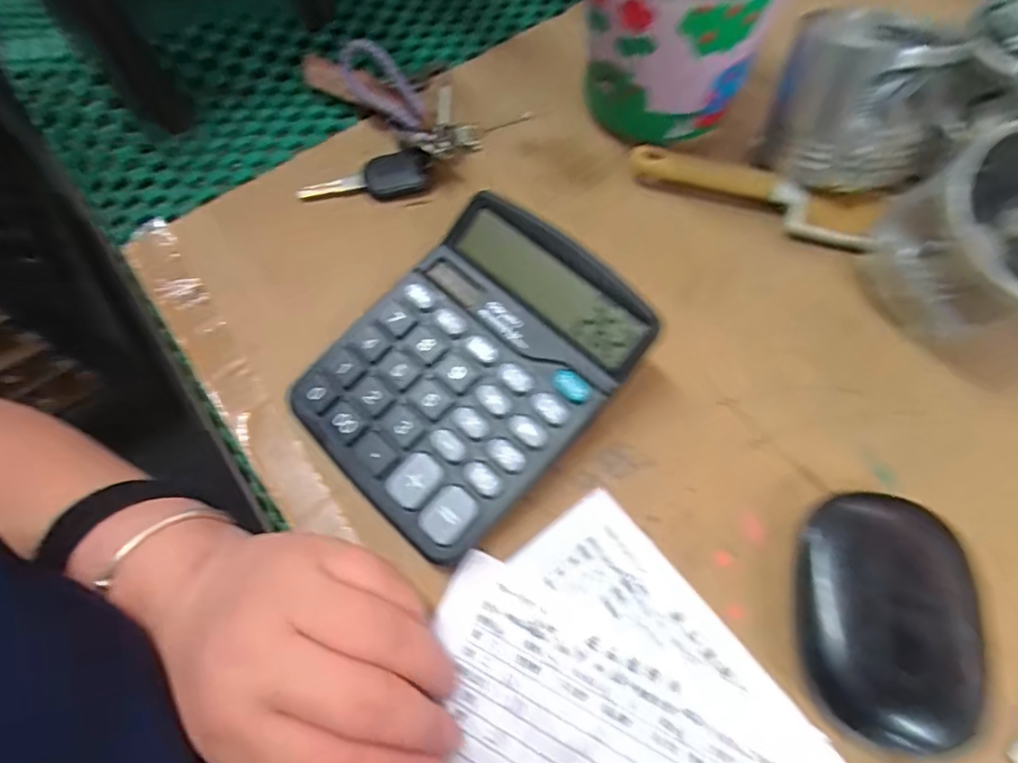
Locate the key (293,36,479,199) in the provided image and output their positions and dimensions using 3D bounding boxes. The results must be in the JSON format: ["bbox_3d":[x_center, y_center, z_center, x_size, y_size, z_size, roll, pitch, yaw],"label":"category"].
[{"bbox_3d":[-0.076,-0.167,0.342,0.107,0.029,0.115,-4,65,-1],"label":"key"}]

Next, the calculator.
[{"bbox_3d":[-0.019,-0.006,0.254,0.112,0.046,0.138,42,72,18],"label":"calculator"}]

